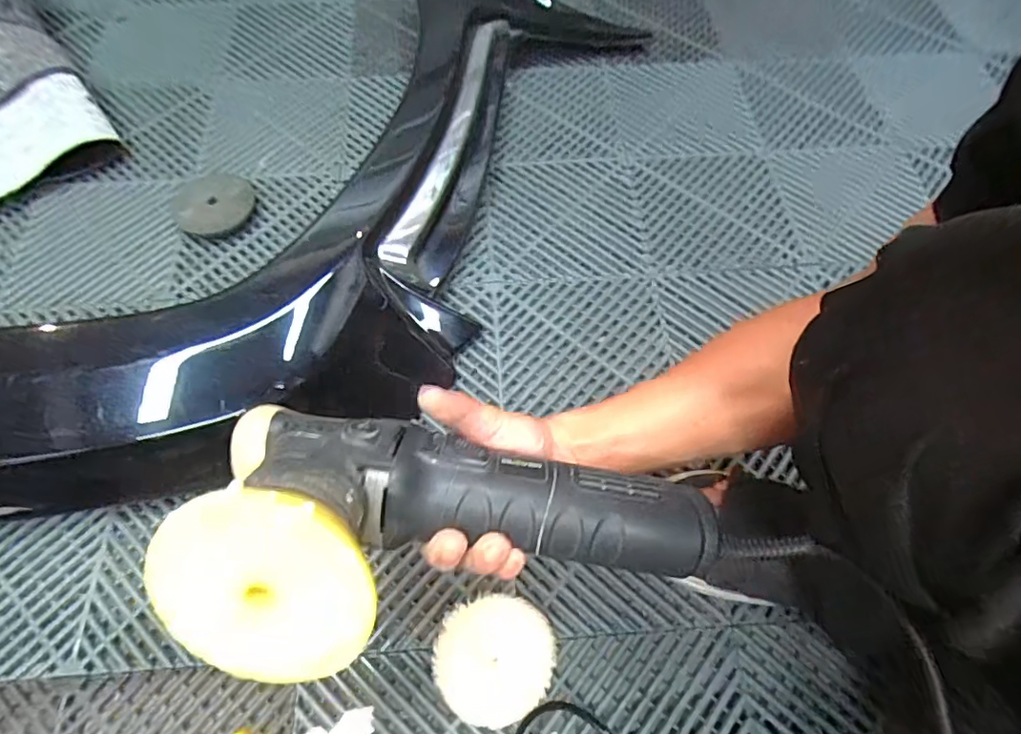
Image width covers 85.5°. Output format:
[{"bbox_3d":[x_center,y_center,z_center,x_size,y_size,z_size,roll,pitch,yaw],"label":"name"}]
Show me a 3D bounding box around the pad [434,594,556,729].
[{"bbox_3d":[-0.013,0.258,0.485,0.107,0.034,0.100,-4,64,-3],"label":"pad"}]

